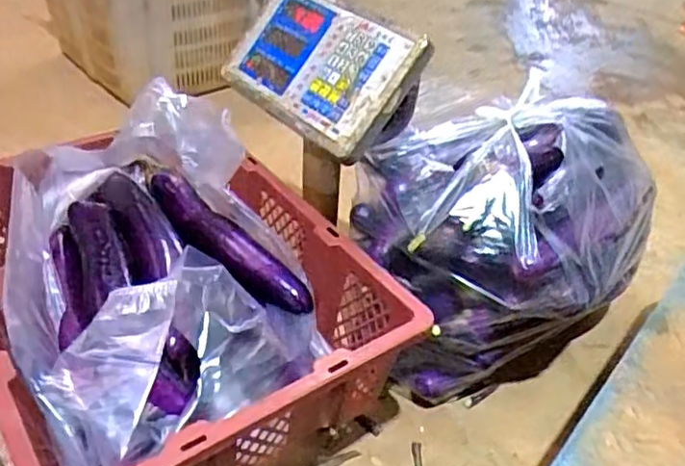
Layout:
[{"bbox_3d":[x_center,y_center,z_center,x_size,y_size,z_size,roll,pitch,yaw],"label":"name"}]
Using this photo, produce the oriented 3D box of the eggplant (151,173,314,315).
[{"bbox_3d":[-0.125,0.022,0.716,0.221,0.055,0.057,30,45,29],"label":"eggplant"}]

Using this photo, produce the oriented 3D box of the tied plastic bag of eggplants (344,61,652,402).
[{"bbox_3d":[0.209,0.021,0.782,0.340,0.317,0.239,-19,43,-26],"label":"tied plastic bag of eggplants"}]

